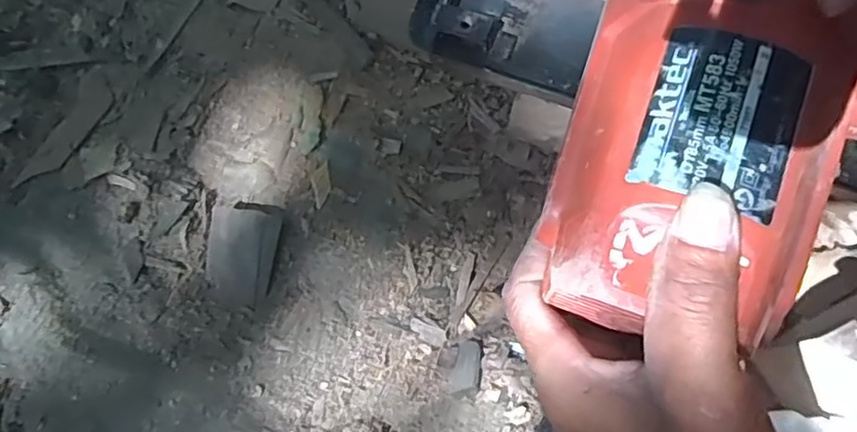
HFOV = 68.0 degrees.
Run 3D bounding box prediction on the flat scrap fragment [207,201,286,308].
[{"bbox_3d":[-0.167,0.030,0.562,0.062,0.016,0.094,7,74,4],"label":"flat scrap fragment"}]

